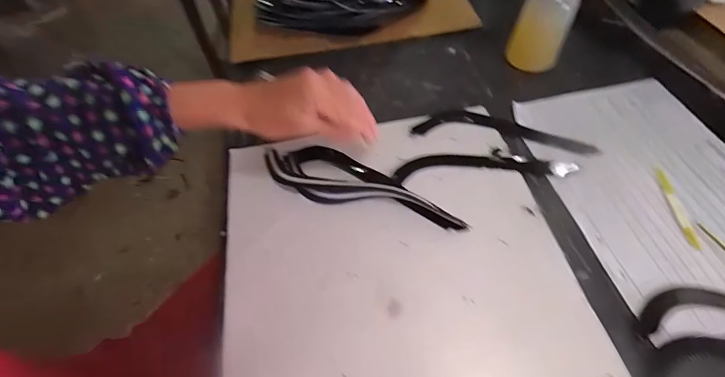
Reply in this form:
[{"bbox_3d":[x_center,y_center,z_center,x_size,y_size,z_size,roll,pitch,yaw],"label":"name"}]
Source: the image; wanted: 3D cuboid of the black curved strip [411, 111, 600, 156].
[{"bbox_3d":[0.164,-0.070,0.415,0.201,0.006,0.046,7,55,10],"label":"black curved strip"}]

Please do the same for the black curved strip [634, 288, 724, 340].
[{"bbox_3d":[0.332,0.109,0.291,0.206,0.007,0.044,3,56,3],"label":"black curved strip"}]

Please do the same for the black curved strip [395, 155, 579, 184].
[{"bbox_3d":[0.134,-0.025,0.389,0.196,0.009,0.037,-4,54,2],"label":"black curved strip"}]

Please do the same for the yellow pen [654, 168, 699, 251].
[{"bbox_3d":[0.313,0.018,0.349,0.011,0.008,0.087,0,56,1],"label":"yellow pen"}]

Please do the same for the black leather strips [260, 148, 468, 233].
[{"bbox_3d":[-0.005,-0.005,0.372,0.227,0.013,0.064,22,59,19],"label":"black leather strips"}]

